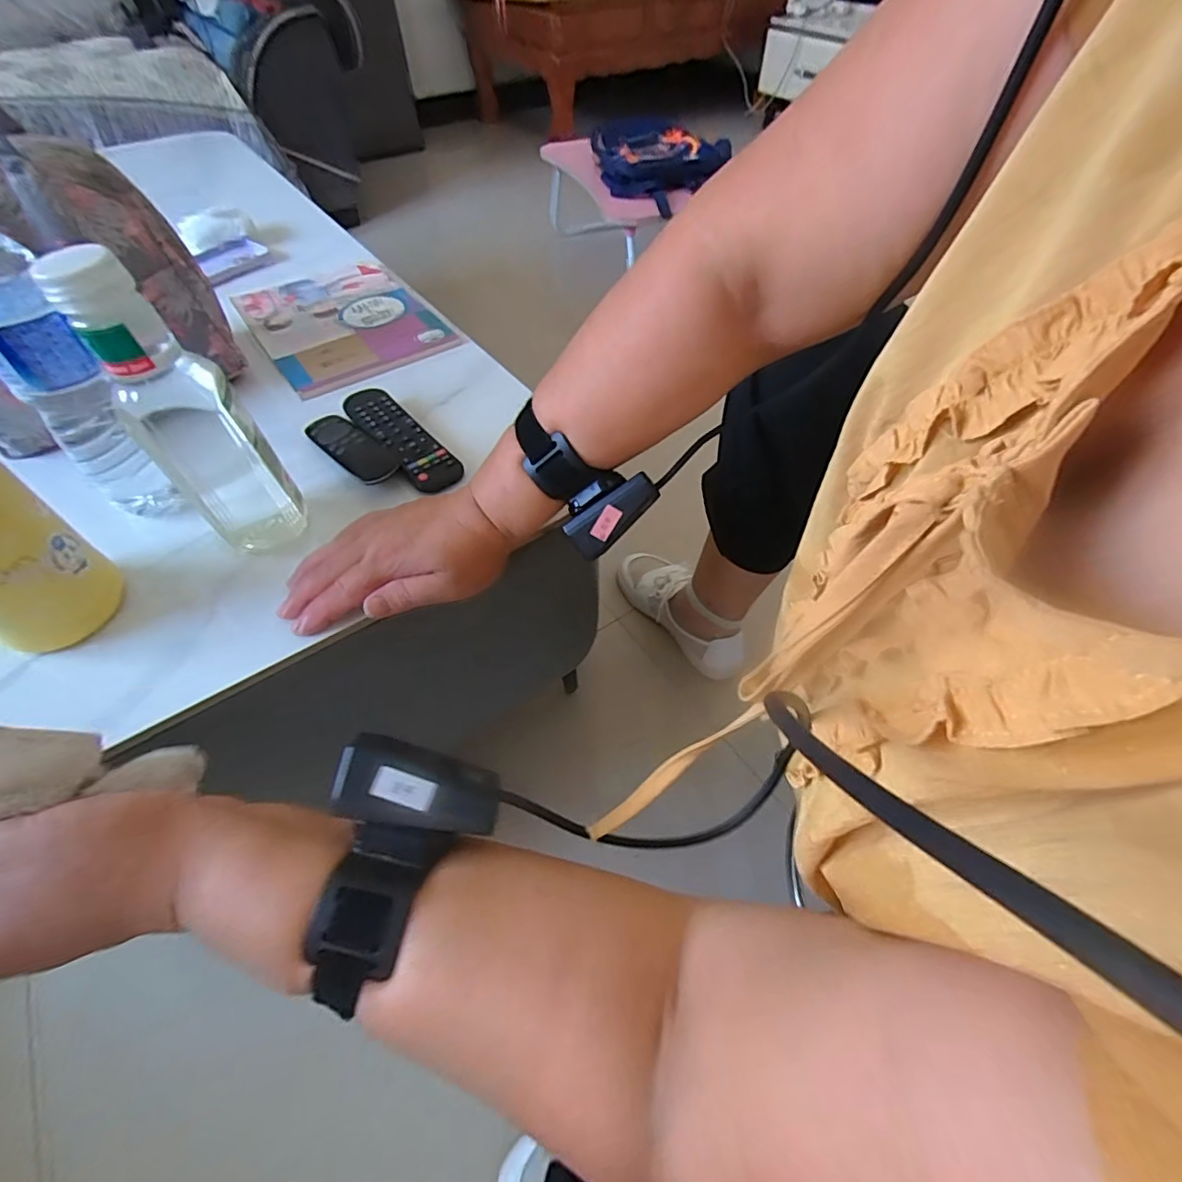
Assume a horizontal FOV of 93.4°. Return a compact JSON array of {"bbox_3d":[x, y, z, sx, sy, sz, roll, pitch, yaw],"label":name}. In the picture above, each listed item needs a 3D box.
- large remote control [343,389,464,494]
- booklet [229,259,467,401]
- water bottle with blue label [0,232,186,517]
[{"bbox_3d":[-0.176,-0.141,0.509,0.043,0.016,0.153,-36,60,-24],"label":"large remote control"},{"bbox_3d":[-0.297,-0.324,0.664,0.186,0.008,0.271,-31,58,-21],"label":"booklet"},{"bbox_3d":[-0.371,-0.153,0.393,0.062,0.222,0.054,-23,55,-16],"label":"water bottle with blue label"}]

